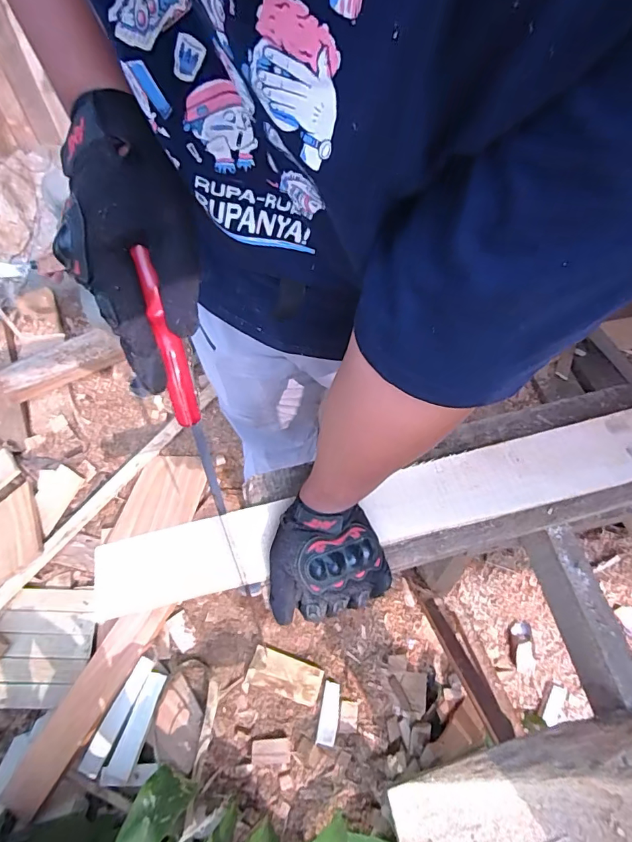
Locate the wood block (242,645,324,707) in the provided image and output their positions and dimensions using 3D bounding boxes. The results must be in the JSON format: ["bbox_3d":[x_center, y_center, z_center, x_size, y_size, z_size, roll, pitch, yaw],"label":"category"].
[{"bbox_3d":[-0.075,0.589,1.043,0.168,0.025,0.098,13,83,12],"label":"wood block"}]

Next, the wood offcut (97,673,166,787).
[{"bbox_3d":[-0.403,0.682,1.013,0.057,0.017,0.217,15,59,9],"label":"wood offcut"}]

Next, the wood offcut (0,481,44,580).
[{"bbox_3d":[-0.849,0.313,1.233,0.212,0.024,0.268,-37,48,-5],"label":"wood offcut"}]

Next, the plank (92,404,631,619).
[{"bbox_3d":[0.256,0.061,0.557,1.031,0.026,0.100,-14,59,-4],"label":"plank"}]

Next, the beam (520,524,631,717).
[{"bbox_3d":[0.313,0.228,0.540,0.045,0.071,0.194,-8,59,-6],"label":"beam"}]

